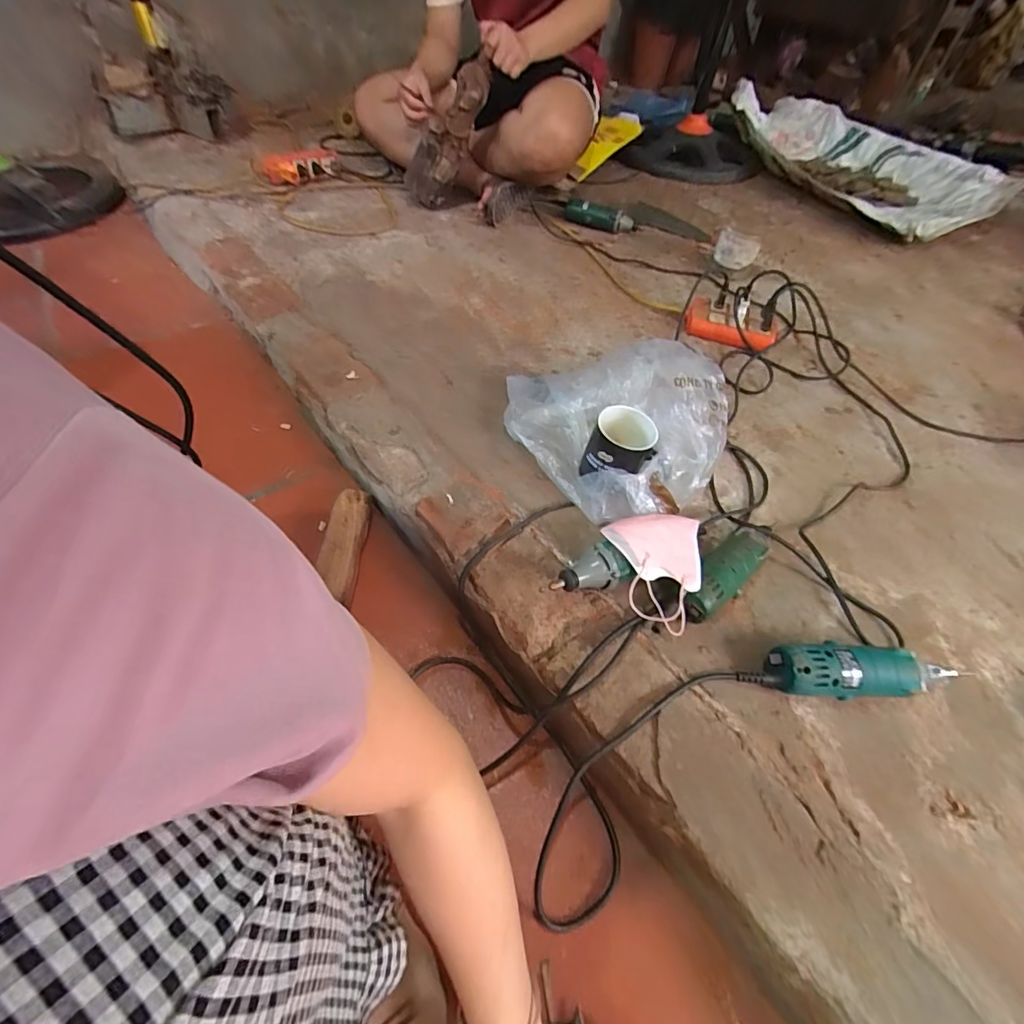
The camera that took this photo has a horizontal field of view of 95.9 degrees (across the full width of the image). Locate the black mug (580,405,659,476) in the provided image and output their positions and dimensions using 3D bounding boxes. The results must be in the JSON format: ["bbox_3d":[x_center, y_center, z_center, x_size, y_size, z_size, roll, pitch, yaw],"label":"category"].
[{"bbox_3d":[0.147,-0.083,0.628,0.082,0.081,0.084,1,53,-1],"label":"black mug"}]

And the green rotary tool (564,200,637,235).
[{"bbox_3d":[0.239,-0.794,1.240,0.202,0.052,0.060,11,53,6],"label":"green rotary tool"}]

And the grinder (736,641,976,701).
[{"bbox_3d":[0.363,0.175,0.500,0.245,0.069,0.052,0,53,-2],"label":"grinder"}]

